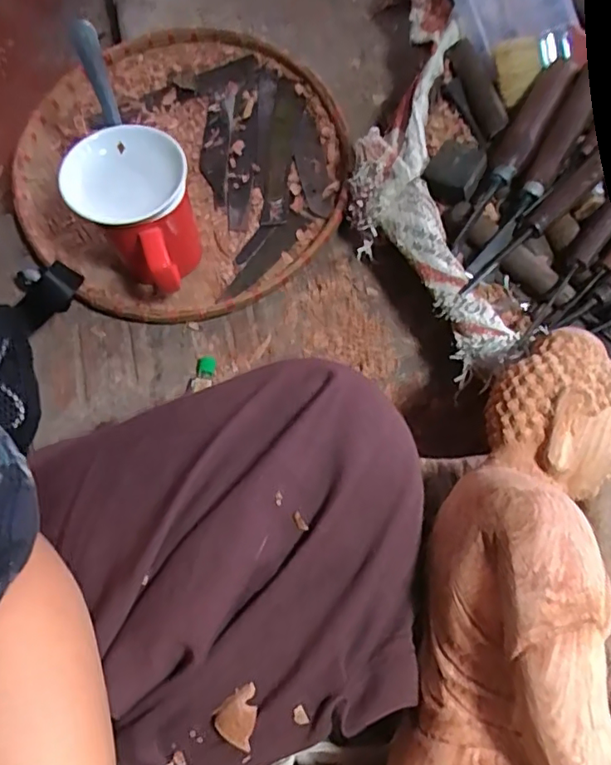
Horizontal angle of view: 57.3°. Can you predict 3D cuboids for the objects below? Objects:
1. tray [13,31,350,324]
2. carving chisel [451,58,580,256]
[{"bbox_3d":[-0.124,-0.215,0.532,0.297,0.024,0.331,-33,73,-9],"label":"tray"},{"bbox_3d":[0.157,-0.178,0.424,0.029,0.024,0.179,30,75,12],"label":"carving chisel"}]

